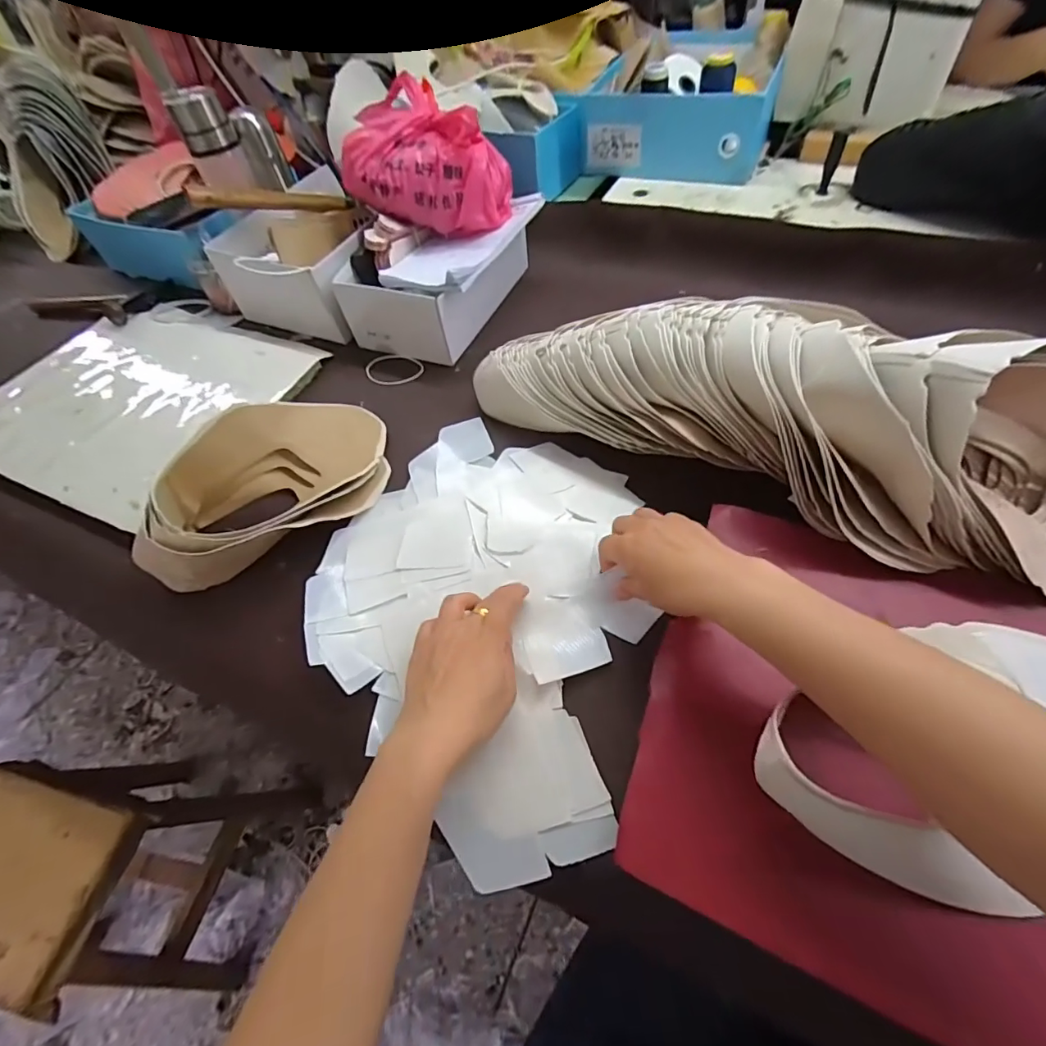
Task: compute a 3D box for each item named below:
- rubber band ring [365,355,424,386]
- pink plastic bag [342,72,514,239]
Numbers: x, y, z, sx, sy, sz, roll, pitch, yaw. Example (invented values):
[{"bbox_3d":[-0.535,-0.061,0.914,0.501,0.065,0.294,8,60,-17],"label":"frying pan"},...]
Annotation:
[{"bbox_3d":[-0.169,-0.197,0.636,0.078,0.006,0.057,19,60,16],"label":"rubber band ring"},{"bbox_3d":[-0.113,-0.447,0.605,0.187,0.101,0.130,5,57,8],"label":"pink plastic bag"}]

